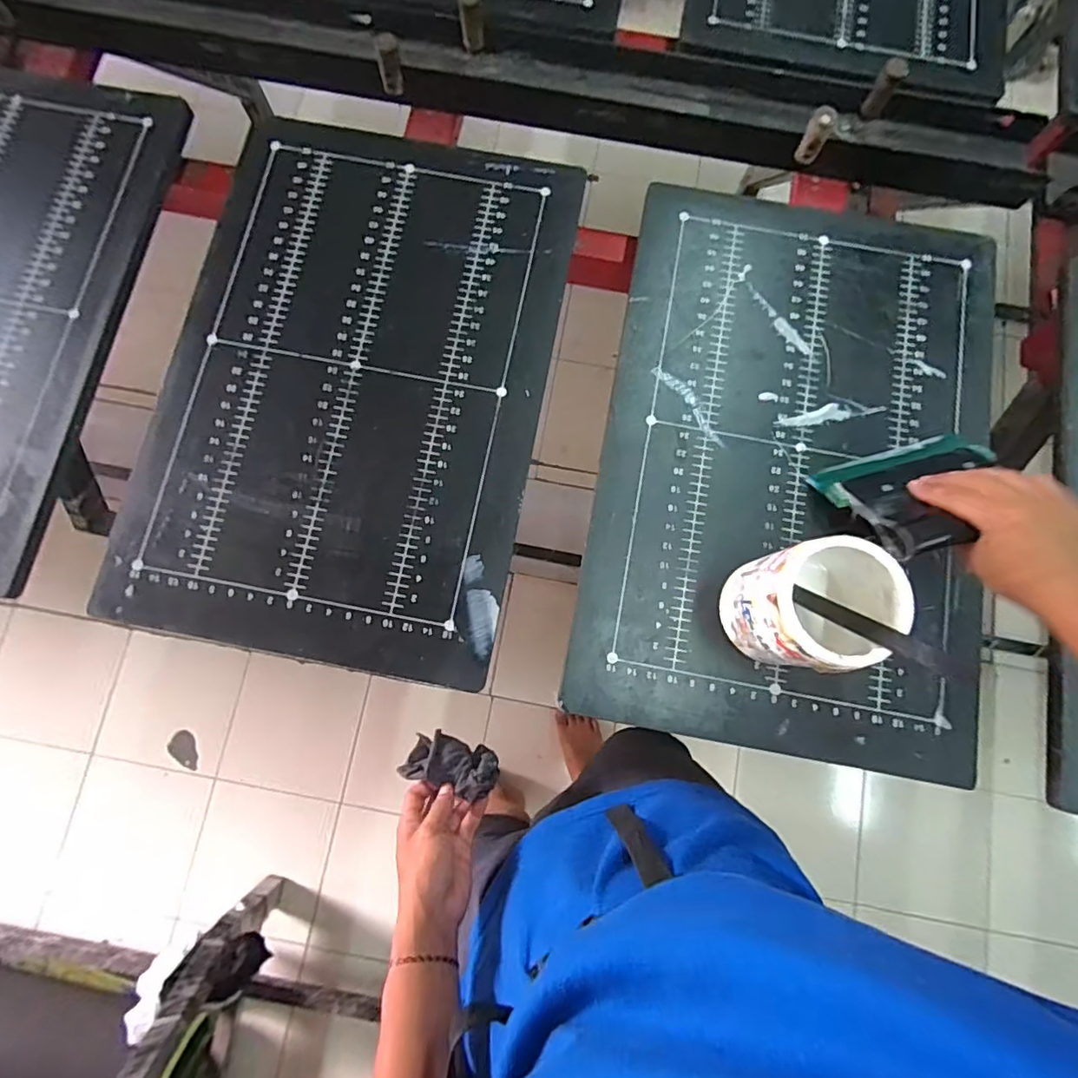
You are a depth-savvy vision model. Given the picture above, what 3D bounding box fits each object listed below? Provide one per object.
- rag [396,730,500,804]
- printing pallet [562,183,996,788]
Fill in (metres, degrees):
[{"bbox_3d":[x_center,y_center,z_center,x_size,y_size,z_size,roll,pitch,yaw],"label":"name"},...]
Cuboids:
[{"bbox_3d":[-0.094,0.235,0.579,0.106,0.049,0.052,4,78,22],"label":"rag"},{"bbox_3d":[0.268,-0.098,0.573,0.390,0.012,0.602,10,79,1],"label":"printing pallet"}]

